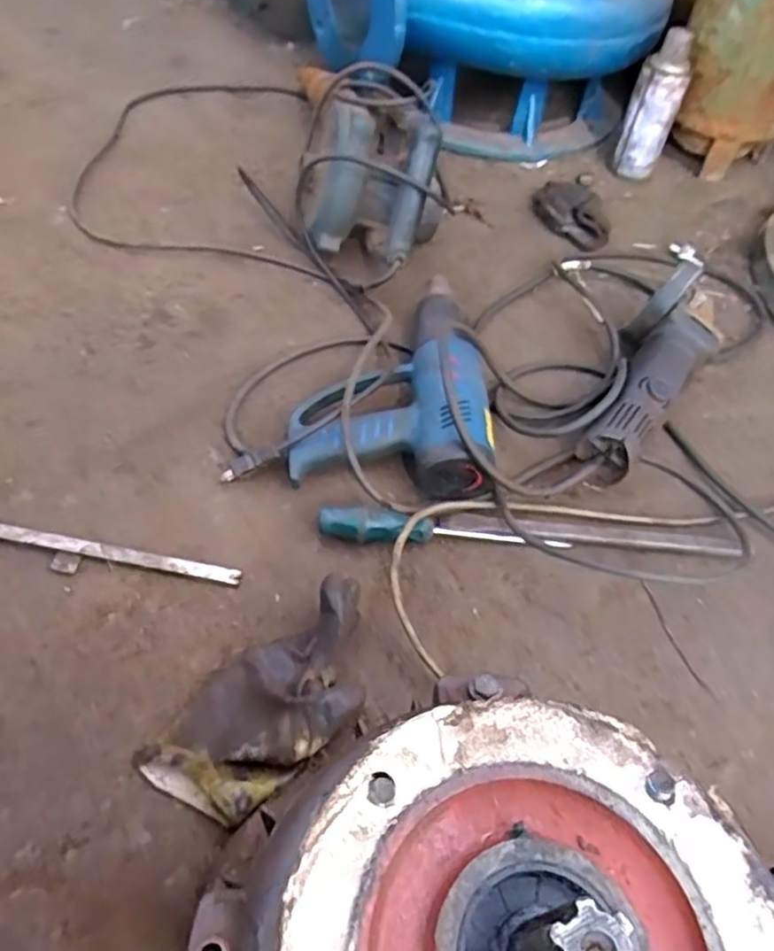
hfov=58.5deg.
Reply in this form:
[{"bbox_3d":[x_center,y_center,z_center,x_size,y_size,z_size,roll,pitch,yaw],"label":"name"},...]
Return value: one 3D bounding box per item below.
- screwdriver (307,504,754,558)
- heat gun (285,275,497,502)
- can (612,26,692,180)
[{"bbox_3d":[0.125,0.052,0.606,0.366,0.032,0.034,4,55,-3],"label":"screwdriver"},{"bbox_3d":[0.003,-0.103,0.674,0.186,0.076,0.253,2,55,-4],"label":"heat gun"},{"bbox_3d":[0.362,-0.495,0.940,0.060,0.184,0.052,20,56,9],"label":"can"}]

